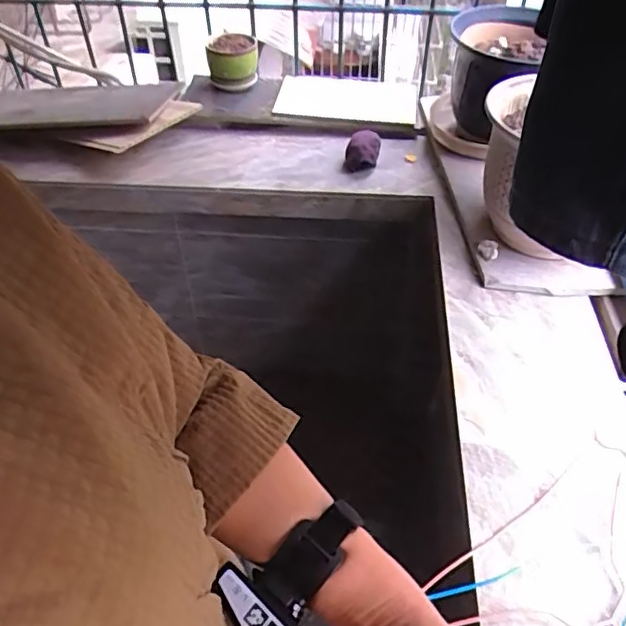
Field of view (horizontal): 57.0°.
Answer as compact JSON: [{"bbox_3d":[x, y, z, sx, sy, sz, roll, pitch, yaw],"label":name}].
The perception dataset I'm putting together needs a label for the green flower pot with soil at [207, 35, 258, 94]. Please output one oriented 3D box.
[{"bbox_3d":[-0.193,-0.606,1.396,0.123,0.107,0.107,-1,46,-2],"label":"green flower pot with soil"}]

